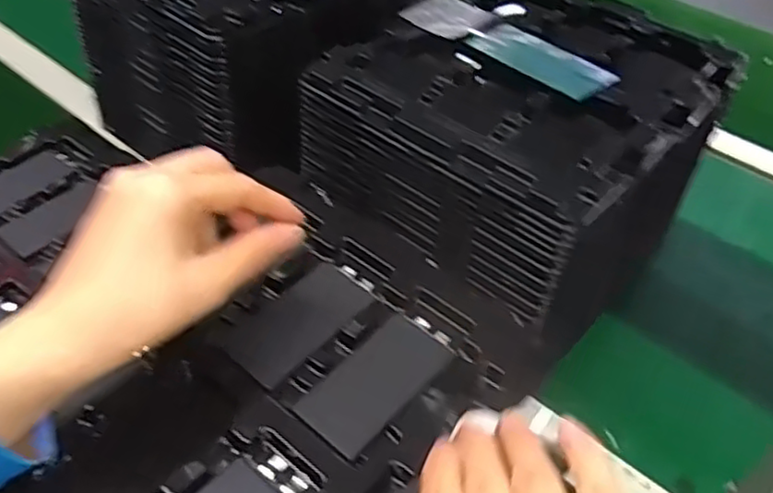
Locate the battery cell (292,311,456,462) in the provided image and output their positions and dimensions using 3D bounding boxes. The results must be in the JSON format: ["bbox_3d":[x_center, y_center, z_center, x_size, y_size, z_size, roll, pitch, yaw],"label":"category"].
[{"bbox_3d":[-0.005,0.071,0.354,0.043,0.004,0.083,34,52,26],"label":"battery cell"}]

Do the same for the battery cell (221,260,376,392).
[{"bbox_3d":[-0.049,0.042,0.379,0.043,0.005,0.083,34,52,26],"label":"battery cell"}]

